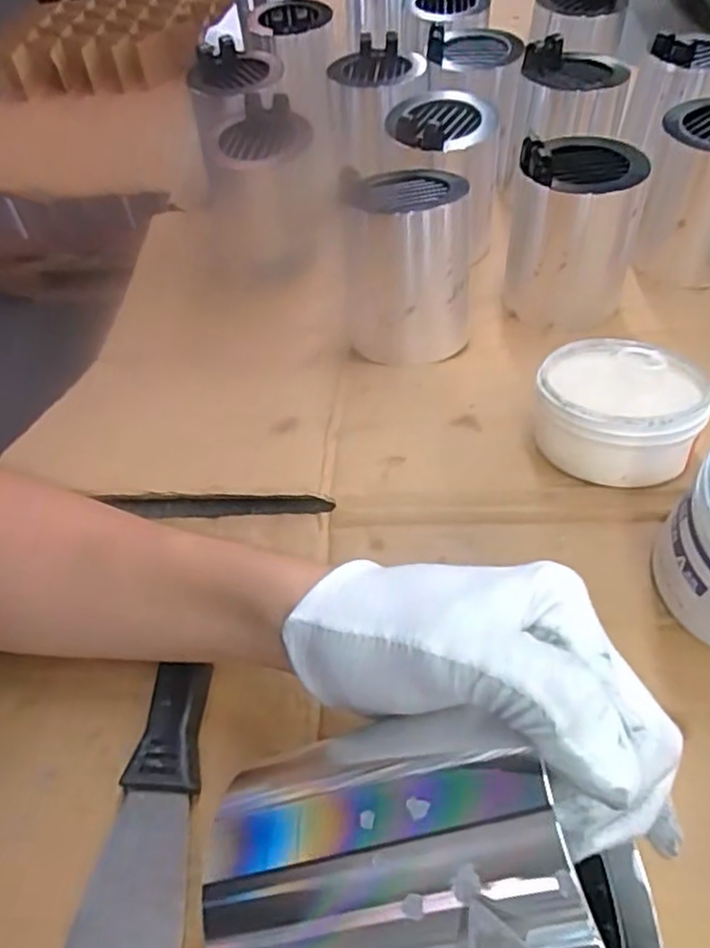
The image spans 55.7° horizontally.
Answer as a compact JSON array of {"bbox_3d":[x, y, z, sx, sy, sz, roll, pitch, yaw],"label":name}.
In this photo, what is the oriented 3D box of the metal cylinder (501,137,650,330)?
[{"bbox_3d":[0.157,-0.179,0.490,0.084,0.114,0.084,6,53,9],"label":"metal cylinder"}]

